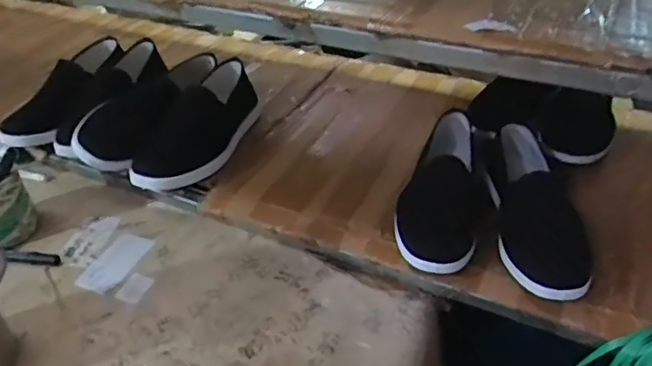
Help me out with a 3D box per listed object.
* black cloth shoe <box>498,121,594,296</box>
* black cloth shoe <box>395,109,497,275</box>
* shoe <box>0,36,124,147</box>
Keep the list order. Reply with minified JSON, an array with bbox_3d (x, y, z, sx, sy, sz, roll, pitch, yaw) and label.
[{"bbox_3d":[0.260,0.033,0.689,0.098,0.083,0.271,6,37,9],"label":"black cloth shoe"},{"bbox_3d":[0.160,0.001,0.712,0.107,0.089,0.271,10,38,15],"label":"black cloth shoe"},{"bbox_3d":[-0.421,-0.155,0.922,0.100,0.072,0.247,6,38,10],"label":"shoe"}]

